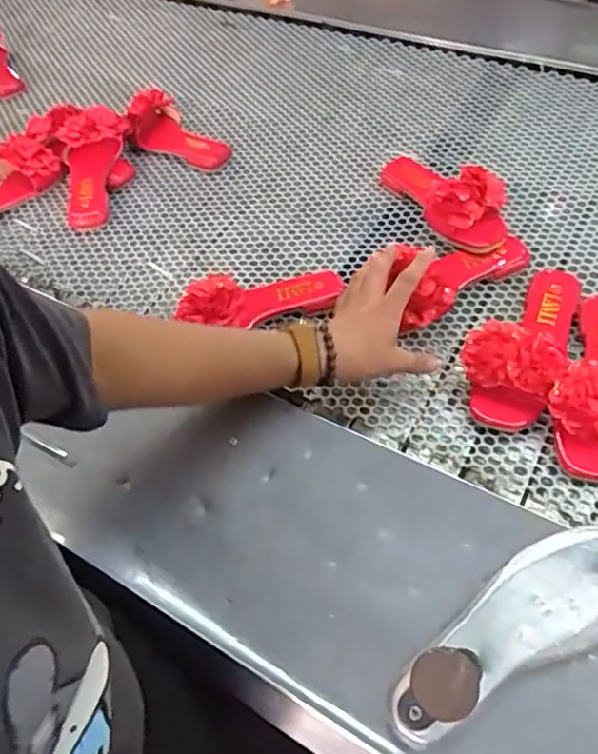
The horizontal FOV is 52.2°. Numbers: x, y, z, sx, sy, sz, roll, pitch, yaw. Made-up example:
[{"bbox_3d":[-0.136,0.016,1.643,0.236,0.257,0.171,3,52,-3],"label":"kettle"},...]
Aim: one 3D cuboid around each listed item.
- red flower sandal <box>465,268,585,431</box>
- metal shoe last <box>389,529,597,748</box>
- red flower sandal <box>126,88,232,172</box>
[{"bbox_3d":[0.272,-0.047,0.704,0.099,0.070,0.228,32,63,26],"label":"red flower sandal"},{"bbox_3d":[0.172,0.195,0.491,0.230,0.097,0.079,-25,55,-12],"label":"metal shoe last"},{"bbox_3d":[-0.198,-0.424,1.046,0.173,0.096,0.107,17,57,18],"label":"red flower sandal"}]

